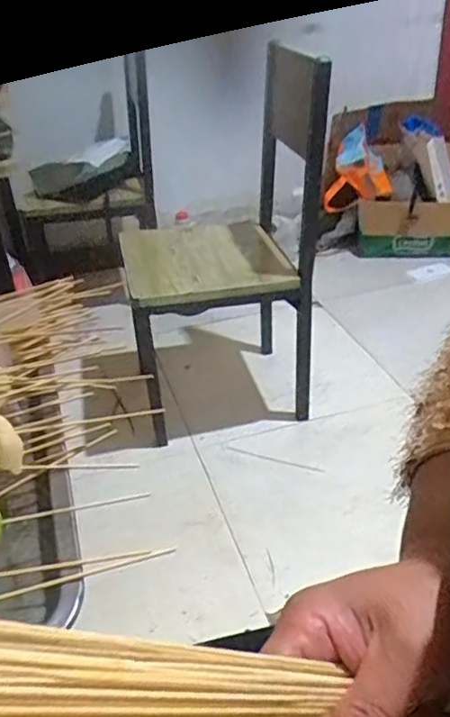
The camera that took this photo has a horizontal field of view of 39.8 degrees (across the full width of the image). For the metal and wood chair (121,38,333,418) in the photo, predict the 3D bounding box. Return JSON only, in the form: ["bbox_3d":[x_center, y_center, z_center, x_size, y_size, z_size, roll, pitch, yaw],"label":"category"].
[{"bbox_3d":[-0.012,-0.253,1.517,0.456,0.807,0.443,-10,33,-10],"label":"metal and wood chair"}]

